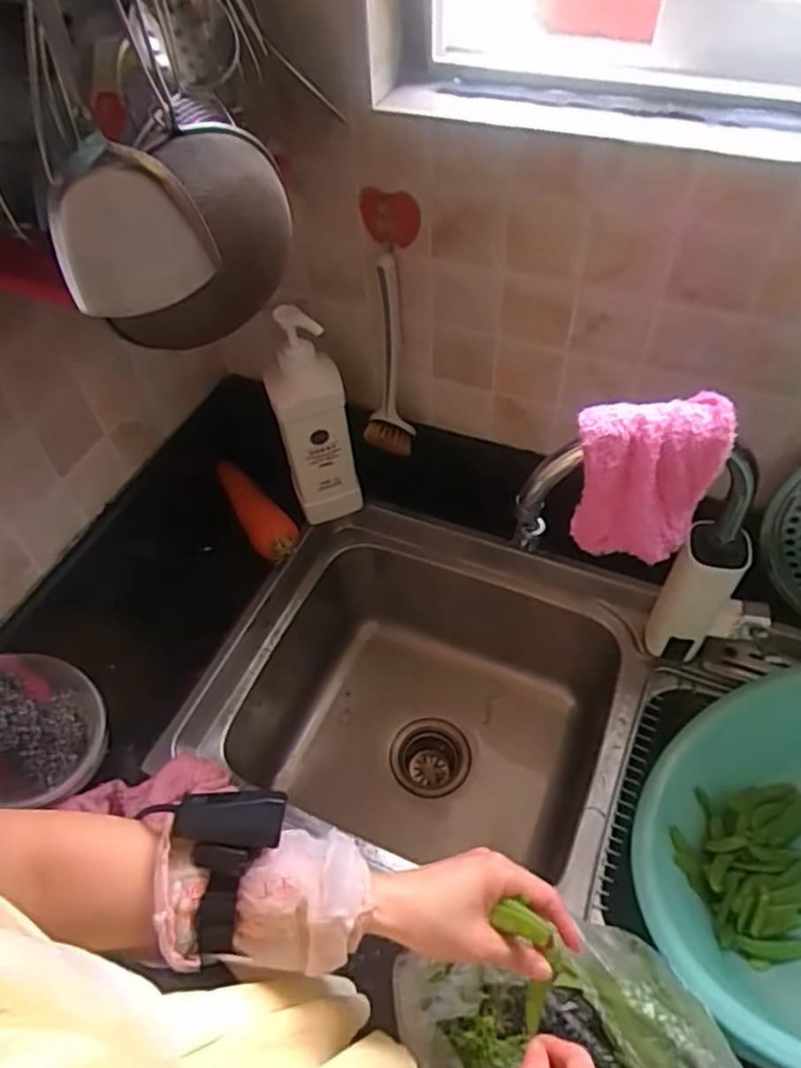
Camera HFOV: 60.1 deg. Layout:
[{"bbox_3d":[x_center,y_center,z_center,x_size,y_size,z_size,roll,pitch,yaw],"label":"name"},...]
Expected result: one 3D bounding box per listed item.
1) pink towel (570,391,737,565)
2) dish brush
[{"bbox_3d":[0.194,-0.039,0.544,0.106,0.124,0.033,-1,35,6],"label":"pink towel"},{"bbox_3d":[-0.019,-0.195,0.765,0.052,0.220,0.076,-4,52,1],"label":"dish brush"}]

